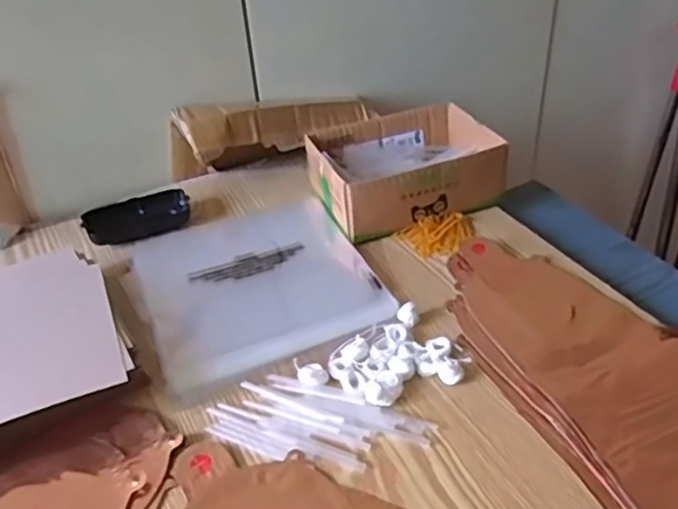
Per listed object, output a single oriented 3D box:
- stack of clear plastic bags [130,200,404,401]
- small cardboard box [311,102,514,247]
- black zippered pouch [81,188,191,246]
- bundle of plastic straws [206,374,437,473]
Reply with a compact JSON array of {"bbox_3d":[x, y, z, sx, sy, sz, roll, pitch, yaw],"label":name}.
[{"bbox_3d":[-0.083,0.019,0.634,0.204,0.014,0.229,-18,38,-18],"label":"stack of clear plastic bags"},{"bbox_3d":[0.071,-0.092,0.717,0.185,0.067,0.142,-15,37,-14],"label":"small cardboard box"},{"bbox_3d":[-0.213,-0.041,0.711,0.109,0.025,0.044,-22,39,-22],"label":"black zippered pouch"},{"bbox_3d":[-0.017,0.125,0.493,0.158,0.007,0.068,10,39,20],"label":"bundle of plastic straws"}]

